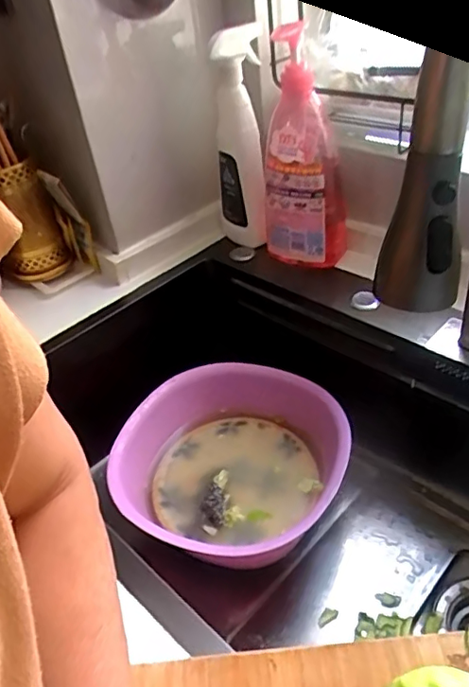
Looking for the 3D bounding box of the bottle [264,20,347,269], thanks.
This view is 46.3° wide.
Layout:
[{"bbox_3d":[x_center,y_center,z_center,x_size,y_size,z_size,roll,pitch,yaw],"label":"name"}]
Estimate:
[{"bbox_3d":[0.078,-0.204,0.633,0.100,0.259,0.082,-1,39,9],"label":"bottle"}]

